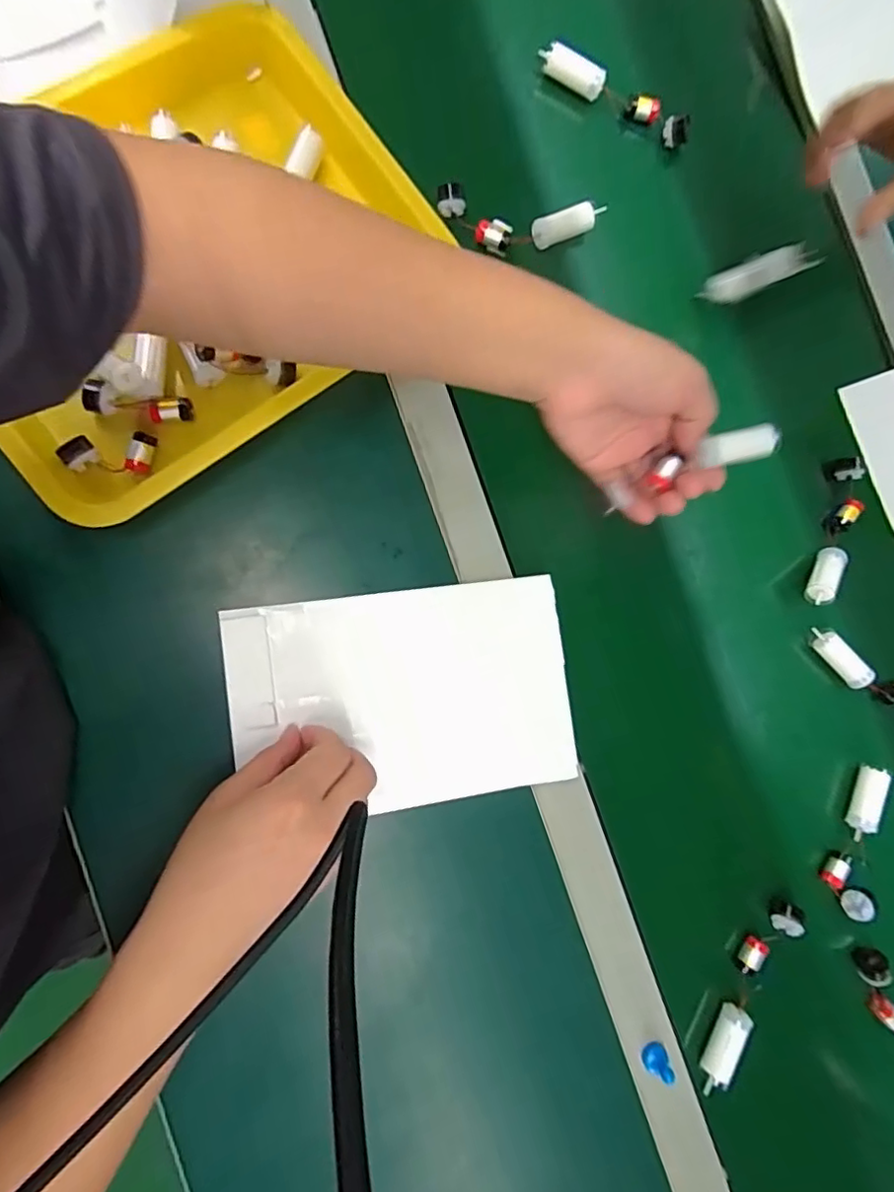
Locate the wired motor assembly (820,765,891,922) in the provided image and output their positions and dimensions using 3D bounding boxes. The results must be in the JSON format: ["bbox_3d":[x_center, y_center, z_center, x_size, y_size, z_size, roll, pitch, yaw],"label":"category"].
[{"bbox_3d":[0.324,0.193,0.459,0.037,0.023,0.115,12,79,4],"label":"wired motor assembly"}]

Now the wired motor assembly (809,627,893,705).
[{"bbox_3d":[0.358,0.069,0.475,0.137,0.022,0.032,26,80,-10],"label":"wired motor assembly"}]

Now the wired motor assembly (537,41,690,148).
[{"bbox_3d":[0.142,-0.419,0.481,0.136,0.022,0.014,21,79,-10],"label":"wired motor assembly"}]

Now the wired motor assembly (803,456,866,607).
[{"bbox_3d":[0.321,-0.051,0.477,0.031,0.035,0.133,22,80,5],"label":"wired motor assembly"}]

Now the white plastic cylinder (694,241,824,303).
[{"bbox_3d":[0.242,-0.250,0.450,0.082,0.021,0.022,-10,77,30],"label":"white plastic cylinder"}]

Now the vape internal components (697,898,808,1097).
[{"bbox_3d":[0.222,0.294,0.433,0.026,0.036,0.144,34,81,7],"label":"vape internal components"}]

